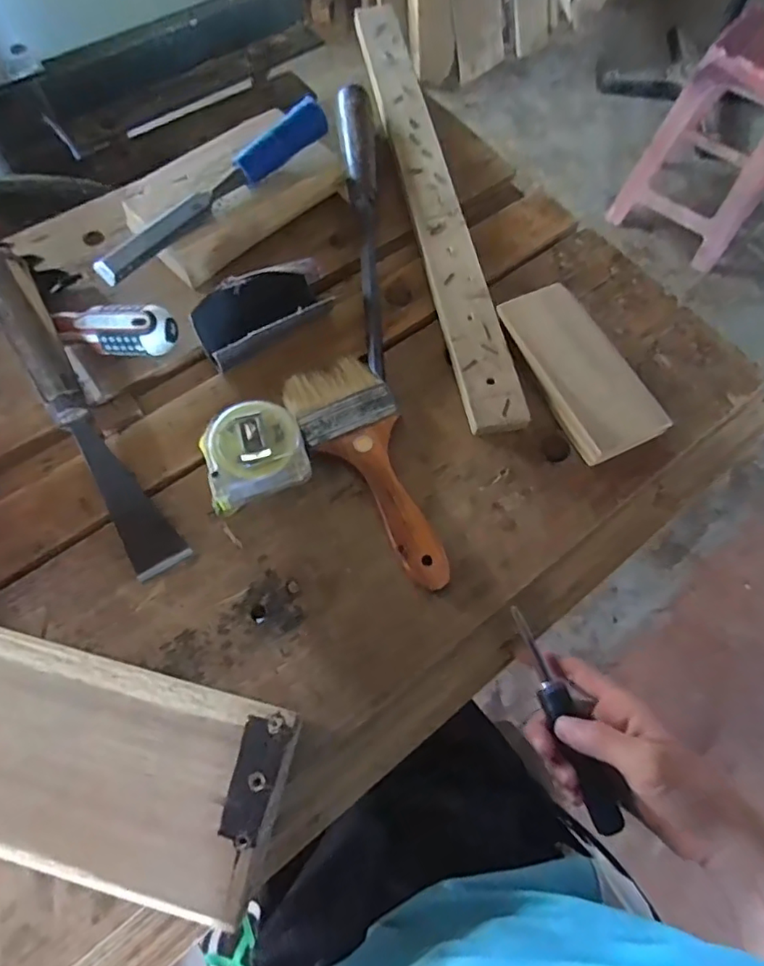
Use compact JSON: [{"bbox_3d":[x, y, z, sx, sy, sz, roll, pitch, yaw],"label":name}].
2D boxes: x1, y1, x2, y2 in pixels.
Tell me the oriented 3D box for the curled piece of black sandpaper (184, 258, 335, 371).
[{"bbox_3d":[-0.088,-0.130,0.420,0.105,0.040,0.064,-31,71,-14],"label":"curled piece of black sandpaper"}]

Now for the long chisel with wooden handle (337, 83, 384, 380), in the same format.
[{"bbox_3d":[-0.014,-0.223,0.469,0.027,0.038,0.302,-4,67,-4],"label":"long chisel with wooden handle"}]

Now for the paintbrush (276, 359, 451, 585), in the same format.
[{"bbox_3d":[-0.003,-0.010,0.388,0.068,0.013,0.180,-26,70,-13],"label":"paintbrush"}]

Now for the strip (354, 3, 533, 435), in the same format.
[{"bbox_3d":[0.040,-0.265,0.497,0.046,0.021,0.503,-10,67,-6],"label":"strip"}]

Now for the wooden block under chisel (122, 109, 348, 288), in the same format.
[{"bbox_3d":[-0.120,-0.239,0.463,0.170,0.051,0.086,-37,73,-16],"label":"wooden block under chisel"}]

